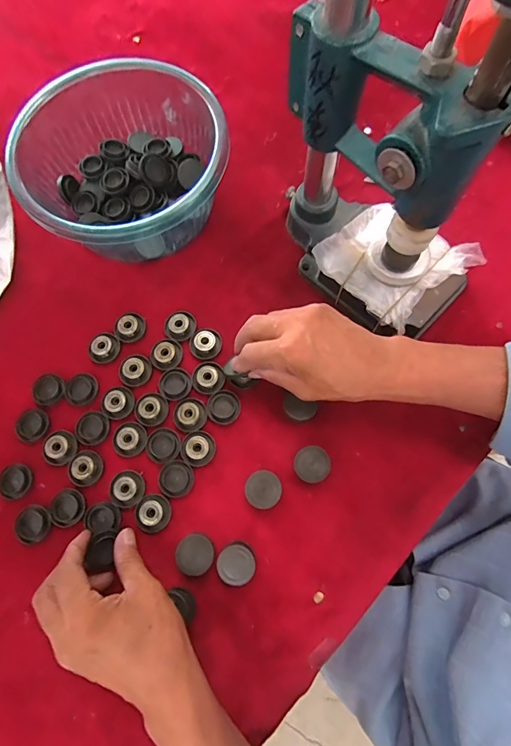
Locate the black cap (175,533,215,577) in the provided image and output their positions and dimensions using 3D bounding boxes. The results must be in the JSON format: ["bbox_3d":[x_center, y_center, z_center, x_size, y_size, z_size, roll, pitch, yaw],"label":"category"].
[{"bbox_3d":[-0.052,0.159,0.342,0.032,0.017,0.032,-1,73,2],"label":"black cap"}]

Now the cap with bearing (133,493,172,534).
[{"bbox_3d":[-0.095,0.129,0.358,0.032,0.008,0.033,-1,73,2],"label":"cap with bearing"}]

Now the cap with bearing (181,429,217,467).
[{"bbox_3d":[-0.055,0.072,0.372,0.032,0.007,0.034,-1,73,2],"label":"cap with bearing"}]

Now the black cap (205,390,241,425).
[{"bbox_3d":[-0.031,0.033,0.384,0.033,0.004,0.033,-1,73,2],"label":"black cap"}]

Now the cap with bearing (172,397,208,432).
[{"bbox_3d":[-0.064,0.041,0.380,0.031,0.006,0.033,-1,73,2],"label":"cap with bearing"}]

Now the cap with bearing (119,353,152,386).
[{"bbox_3d":[-0.123,-0.004,0.398,0.032,0.009,0.032,-1,73,2],"label":"cap with bearing"}]

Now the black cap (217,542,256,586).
[{"bbox_3d":[-0.017,0.168,0.341,0.033,0.011,0.033,-1,62,2],"label":"black cap"}]

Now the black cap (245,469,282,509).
[{"bbox_3d":[0.008,0.107,0.357,0.032,0.017,0.032,-1,73,2],"label":"black cap"}]

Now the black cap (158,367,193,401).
[{"bbox_3d":[-0.081,0.011,0.394,0.033,0.004,0.033,-1,73,2],"label":"black cap"}]

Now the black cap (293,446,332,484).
[{"bbox_3d":[0.052,0.085,0.362,0.032,0.018,0.032,-1,73,2],"label":"black cap"}]

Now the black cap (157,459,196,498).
[{"bbox_3d":[-0.075,0.100,0.368,0.032,0.004,0.033,-1,73,2],"label":"black cap"}]

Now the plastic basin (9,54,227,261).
[{"bbox_3d":[-0.136,-0.210,0.418,0.190,0.094,0.204,-1,73,2],"label":"plastic basin"}]

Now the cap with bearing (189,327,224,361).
[{"bbox_3d":[-0.052,-0.032,0.401,0.034,0.011,0.031,-1,73,2],"label":"cap with bearing"}]

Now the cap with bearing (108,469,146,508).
[{"bbox_3d":[-0.120,0.109,0.367,0.032,0.008,0.032,-1,73,2],"label":"cap with bearing"}]

